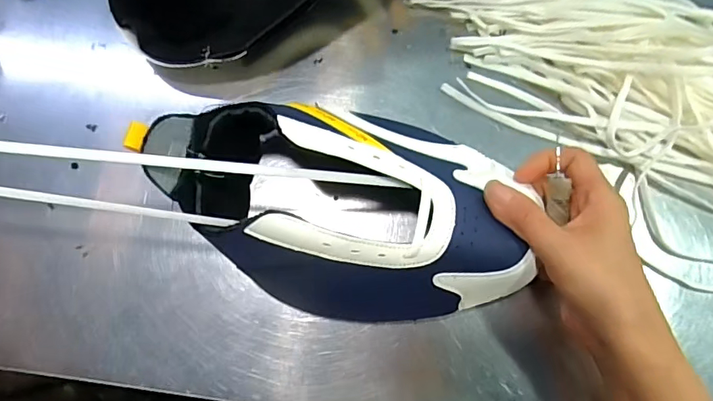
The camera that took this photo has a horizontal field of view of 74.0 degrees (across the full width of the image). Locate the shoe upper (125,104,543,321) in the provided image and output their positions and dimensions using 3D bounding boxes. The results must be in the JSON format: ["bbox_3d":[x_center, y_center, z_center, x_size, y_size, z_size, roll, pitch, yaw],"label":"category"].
[{"bbox_3d":[-0.008,0.000,0.305,0.233,0.075,0.140,9,81,3],"label":"shoe upper"}]

